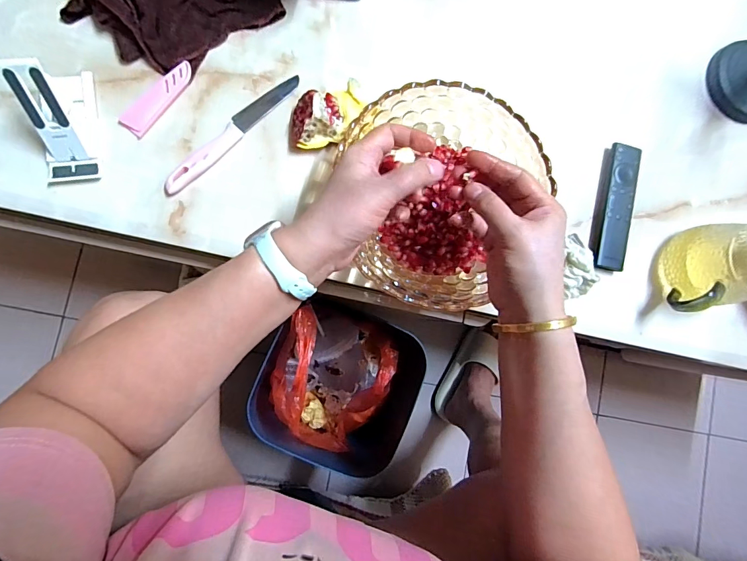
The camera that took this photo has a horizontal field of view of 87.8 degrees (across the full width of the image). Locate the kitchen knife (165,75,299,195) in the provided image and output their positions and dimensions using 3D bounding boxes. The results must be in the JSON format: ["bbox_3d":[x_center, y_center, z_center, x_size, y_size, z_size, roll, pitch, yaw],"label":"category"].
[{"bbox_3d":[-0.157,-0.167,0.433,0.027,0.011,0.191,43,82,-2],"label":"kitchen knife"}]

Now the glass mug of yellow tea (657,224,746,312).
[{"bbox_3d":[0.409,-0.015,0.458,0.104,0.074,0.098,0,86,-7],"label":"glass mug of yellow tea"}]

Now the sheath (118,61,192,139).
[{"bbox_3d":[-0.238,-0.203,0.427,0.027,0.009,0.097,38,83,-3],"label":"sheath"}]

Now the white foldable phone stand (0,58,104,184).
[{"bbox_3d":[-0.314,-0.165,0.381,0.049,0.074,0.112,-2,86,-7],"label":"white foldable phone stand"}]

